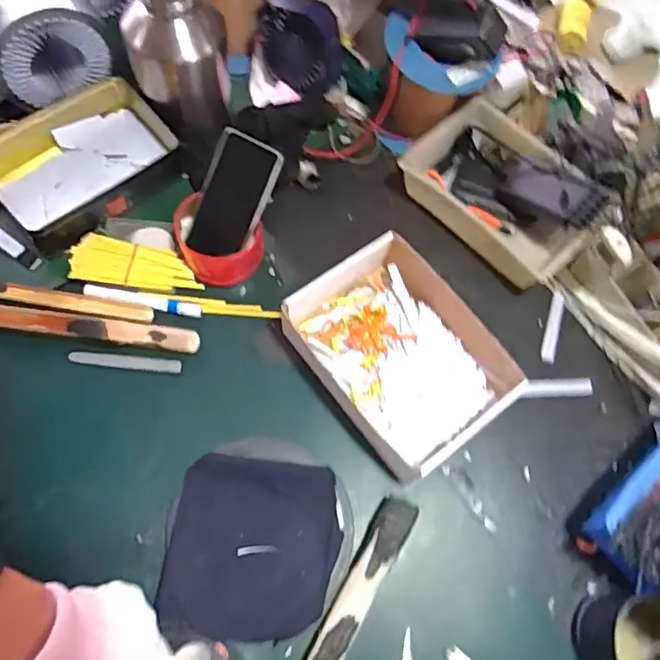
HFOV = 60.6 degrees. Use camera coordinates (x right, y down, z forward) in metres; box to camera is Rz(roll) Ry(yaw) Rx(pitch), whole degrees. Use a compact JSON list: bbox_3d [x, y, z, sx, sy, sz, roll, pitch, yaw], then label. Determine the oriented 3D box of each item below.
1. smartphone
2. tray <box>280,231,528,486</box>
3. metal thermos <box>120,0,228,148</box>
[{"bbox_3d":[-0.118,-0.157,0.676,0.077,0.016,0.147,28,108,4],"label":"smartphone"},{"bbox_3d":[0.083,0.026,0.667,0.191,0.071,0.243,-37,76,-15],"label":"tray"},{"bbox_3d":[-0.182,-0.331,0.682,0.116,0.221,0.117,-16,72,-9],"label":"metal thermos"}]

